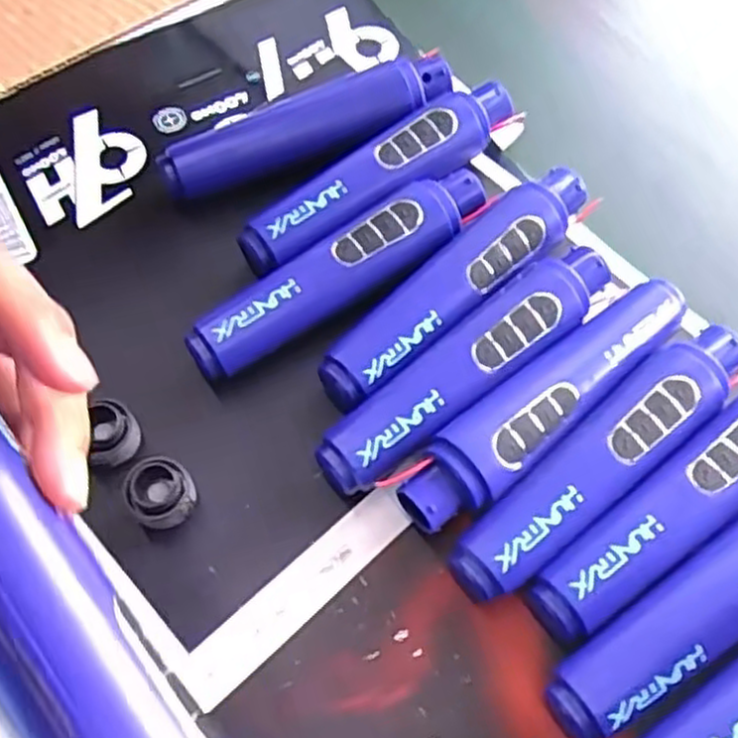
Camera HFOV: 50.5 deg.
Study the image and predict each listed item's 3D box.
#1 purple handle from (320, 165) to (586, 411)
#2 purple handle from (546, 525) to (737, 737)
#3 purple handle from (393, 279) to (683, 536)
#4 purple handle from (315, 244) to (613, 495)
[{"bbox_3d":[0.047,-0.044,0.403,0.176,0.031,0.039,-41,70,-18],"label":"purple handle"},{"bbox_3d":[0.150,0.098,0.332,0.172,0.032,0.037,-32,68,-15],"label":"purple handle"},{"bbox_3d":[0.087,0.015,0.374,0.176,0.035,0.040,-36,69,-16],"label":"purple handle"},{"bbox_3d":[0.050,-0.002,0.382,0.175,0.035,0.040,-38,70,-17],"label":"purple handle"}]

